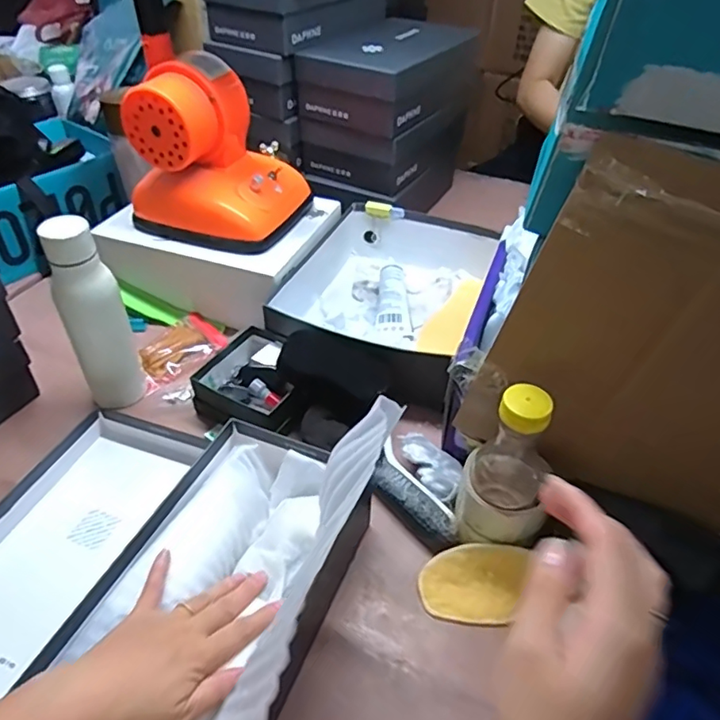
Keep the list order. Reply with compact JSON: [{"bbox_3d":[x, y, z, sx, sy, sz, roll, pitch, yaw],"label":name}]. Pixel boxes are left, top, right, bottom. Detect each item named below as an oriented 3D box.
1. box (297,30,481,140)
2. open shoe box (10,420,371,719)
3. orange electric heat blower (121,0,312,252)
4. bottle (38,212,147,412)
[{"bbox_3d":[0.059,-0.474,0.948,0.181,0.104,0.283,27,48,26],"label":"box"},{"bbox_3d":[-0.116,0.200,0.481,0.155,0.090,0.306,17,44,16],"label":"open shoe box"},{"bbox_3d":[-0.195,-0.382,0.678,0.226,0.469,0.151,11,43,10],"label":"orange electric heat blower"},{"bbox_3d":[-0.297,-0.045,0.632,0.056,0.225,0.050,2,42,1],"label":"bottle"}]

